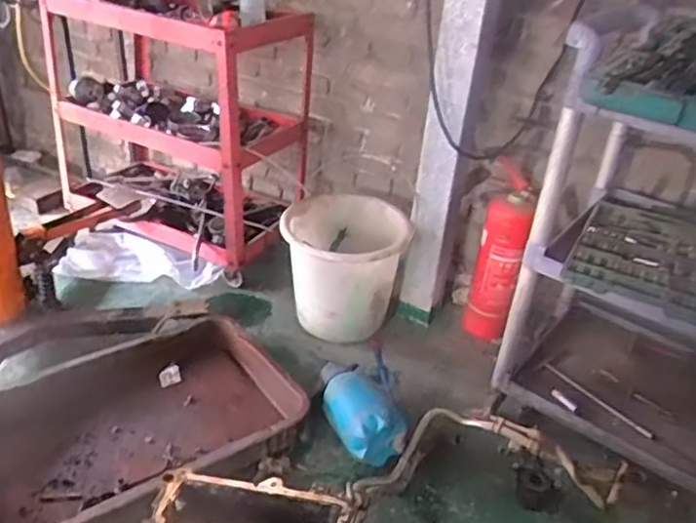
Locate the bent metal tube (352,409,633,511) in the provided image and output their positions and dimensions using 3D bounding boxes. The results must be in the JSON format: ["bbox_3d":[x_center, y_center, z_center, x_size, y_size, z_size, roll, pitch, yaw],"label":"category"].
[{"bbox_3d":[0.292,0.395,1.280,0.547,0.106,0.202,6,31,-1],"label":"bent metal tube"}]

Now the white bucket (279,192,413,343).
[{"bbox_3d":[-0.015,0.015,1.665,0.305,0.329,0.301,5,31,-3],"label":"white bucket"}]

